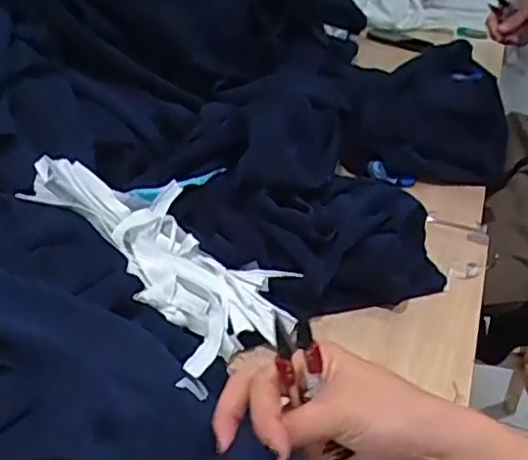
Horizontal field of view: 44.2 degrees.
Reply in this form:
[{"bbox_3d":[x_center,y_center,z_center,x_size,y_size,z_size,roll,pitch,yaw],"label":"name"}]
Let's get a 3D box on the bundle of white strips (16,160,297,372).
[{"bbox_3d":[-0.092,0.023,0.587,0.274,0.048,0.148,39,37,2],"label":"bundle of white strips"}]

